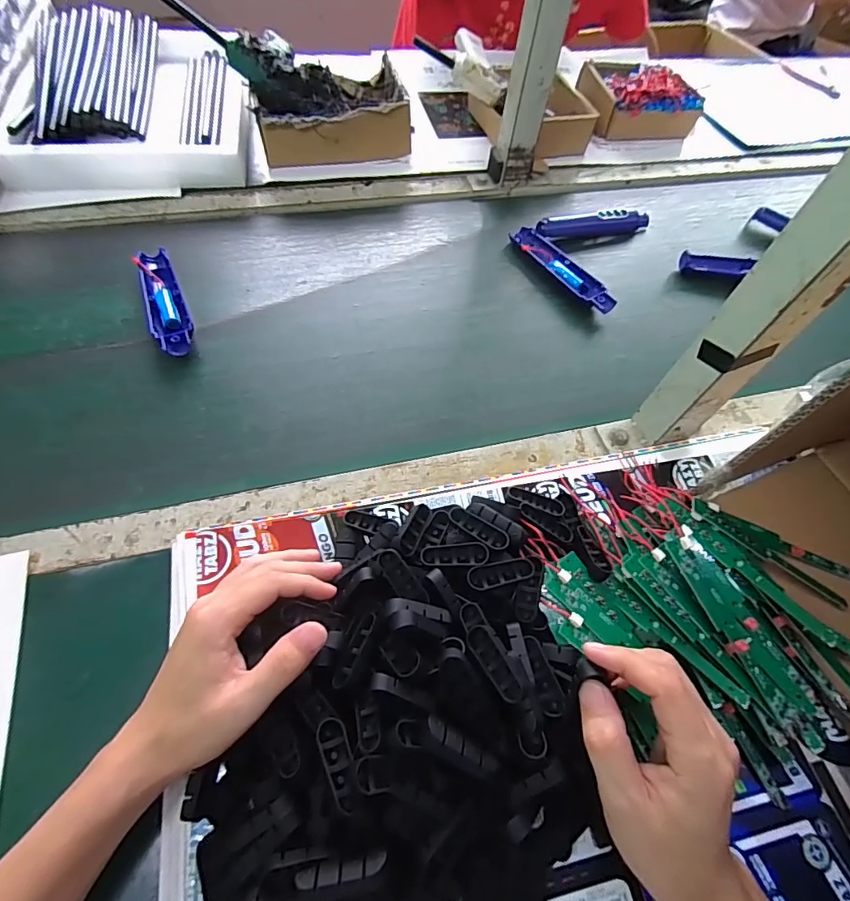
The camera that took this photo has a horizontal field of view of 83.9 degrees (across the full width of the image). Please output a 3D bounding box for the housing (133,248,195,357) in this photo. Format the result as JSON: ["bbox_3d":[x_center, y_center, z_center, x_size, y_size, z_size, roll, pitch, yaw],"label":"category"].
[{"bbox_3d":[-0.279,-0.158,0.509,0.037,0.023,0.160,-21,63,-16],"label":"housing"}]

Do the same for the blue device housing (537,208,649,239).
[{"bbox_3d":[0.235,-0.308,0.649,0.172,0.026,0.029,-13,61,-12],"label":"blue device housing"}]

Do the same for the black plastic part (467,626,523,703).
[{"bbox_3d":[0.042,0.129,0.289,0.013,0.012,0.048,-24,51,-17],"label":"black plastic part"}]

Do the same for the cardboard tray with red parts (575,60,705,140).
[{"bbox_3d":[0.357,-0.598,0.800,0.182,0.061,0.158,-13,61,-12],"label":"cardboard tray with red parts"}]

